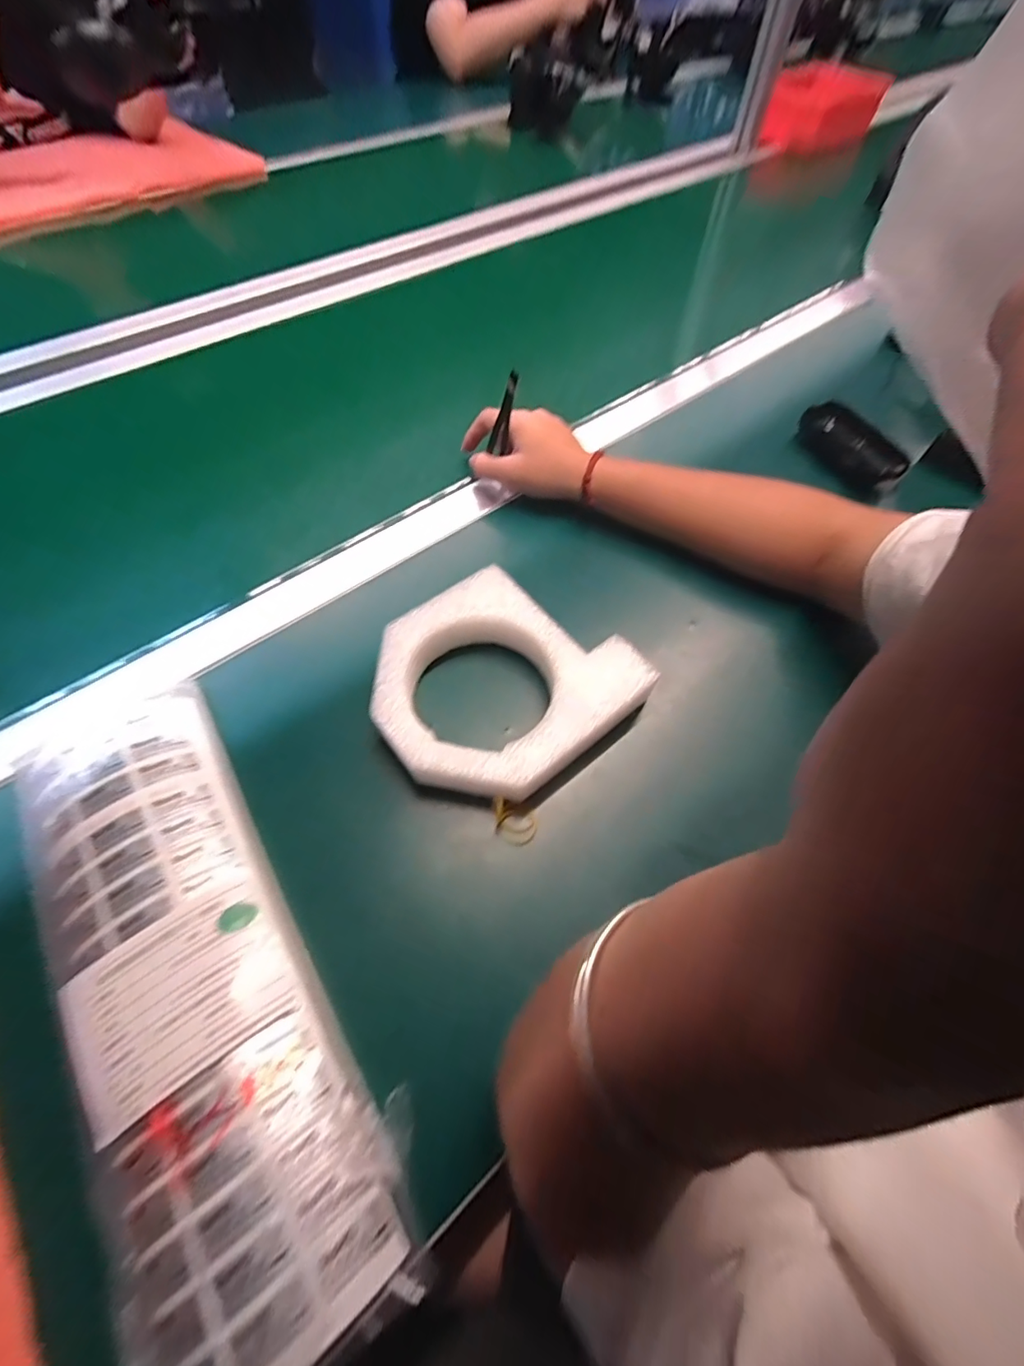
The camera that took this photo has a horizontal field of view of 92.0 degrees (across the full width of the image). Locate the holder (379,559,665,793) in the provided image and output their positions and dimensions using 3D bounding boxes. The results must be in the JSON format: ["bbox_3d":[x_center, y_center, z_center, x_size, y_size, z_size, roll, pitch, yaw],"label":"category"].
[{"bbox_3d":[-0.010,0.002,0.342,0.161,0.049,0.148,-35,66,-19],"label":"holder"}]

